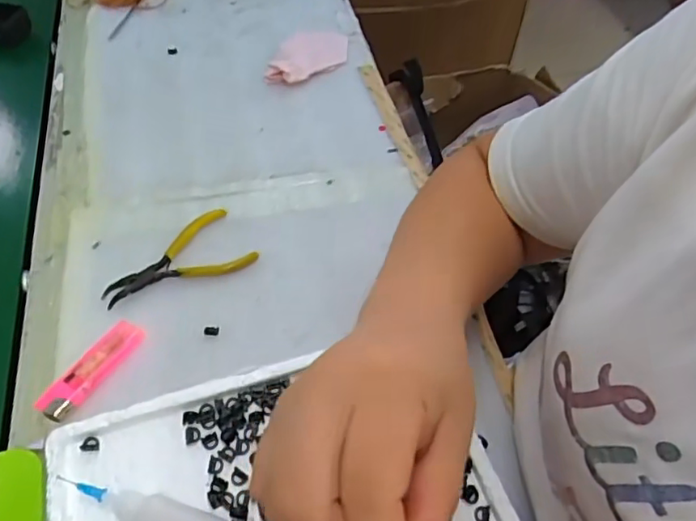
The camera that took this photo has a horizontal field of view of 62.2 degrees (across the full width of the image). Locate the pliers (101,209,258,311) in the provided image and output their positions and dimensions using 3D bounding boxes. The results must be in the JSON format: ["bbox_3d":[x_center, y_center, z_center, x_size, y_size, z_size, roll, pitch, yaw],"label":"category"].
[{"bbox_3d":[-0.135,0.003,0.455,0.114,0.007,0.062,-31,60,-24],"label":"pliers"}]

